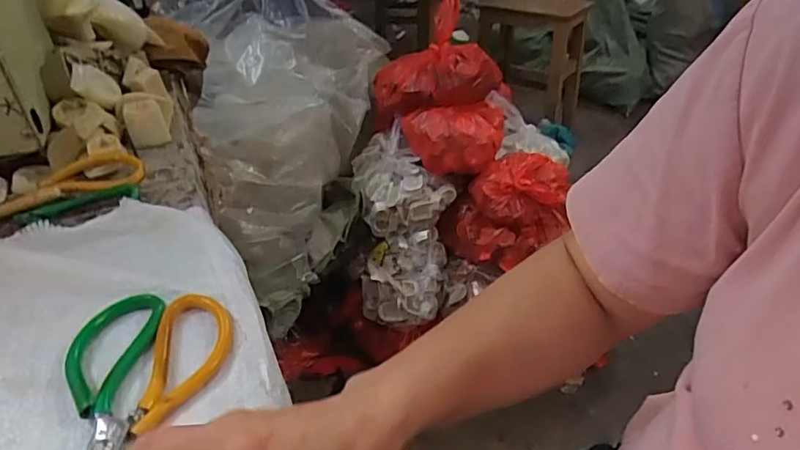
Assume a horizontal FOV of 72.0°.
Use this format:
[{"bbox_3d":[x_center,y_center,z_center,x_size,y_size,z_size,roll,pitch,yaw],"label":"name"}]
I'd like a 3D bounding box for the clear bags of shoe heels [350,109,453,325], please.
[{"bbox_3d":[0.012,-0.007,1.185,0.206,0.137,0.428,-5,80,-4],"label":"clear bags of shoe heels"}]

